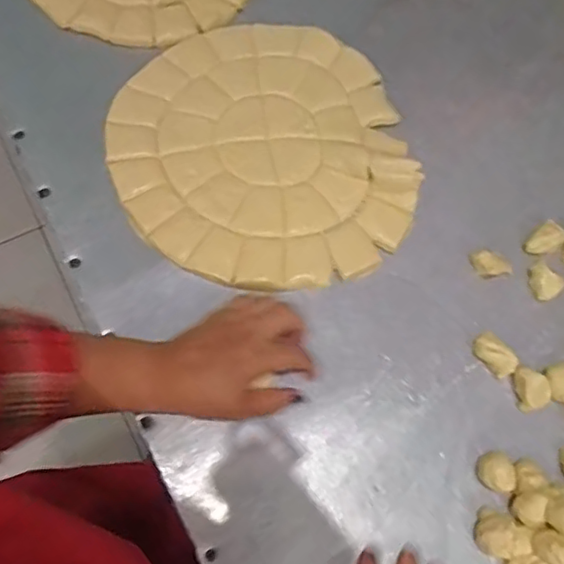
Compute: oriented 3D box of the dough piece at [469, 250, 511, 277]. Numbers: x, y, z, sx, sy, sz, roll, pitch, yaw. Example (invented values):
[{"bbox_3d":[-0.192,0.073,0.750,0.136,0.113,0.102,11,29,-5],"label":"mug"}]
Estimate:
[{"bbox_3d":[0.196,-0.015,0.552,0.037,0.018,0.021,10,67,1],"label":"dough piece"}]

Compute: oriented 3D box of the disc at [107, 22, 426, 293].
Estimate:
[{"bbox_3d":[-0.023,-0.138,0.588,0.277,0.023,0.302,1,67,-3],"label":"disc"}]

